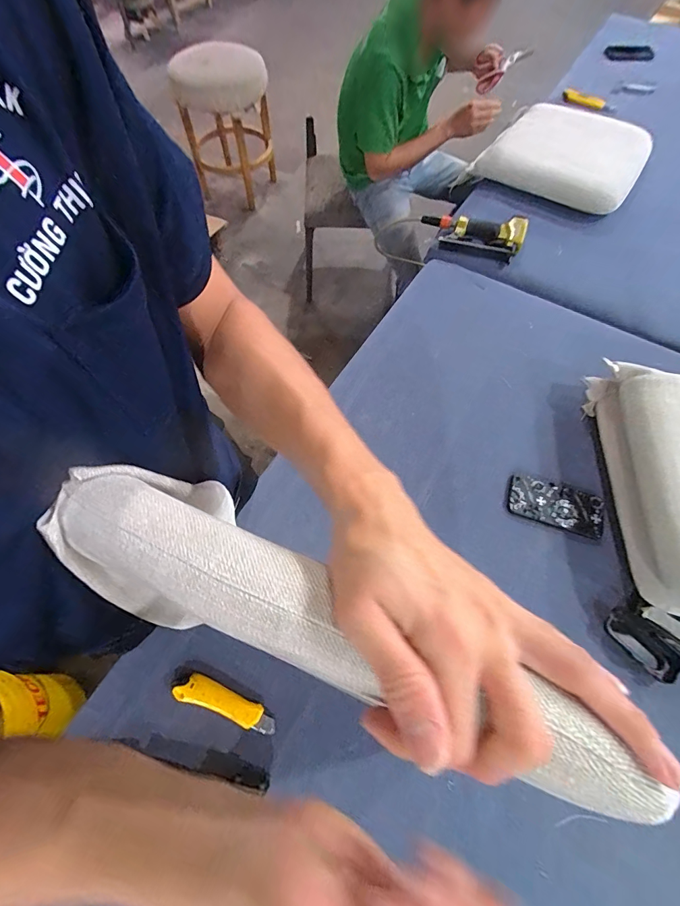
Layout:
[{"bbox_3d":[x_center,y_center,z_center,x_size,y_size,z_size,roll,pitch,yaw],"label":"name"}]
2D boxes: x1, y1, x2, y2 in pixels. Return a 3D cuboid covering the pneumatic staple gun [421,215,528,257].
[{"bbox_3d":[0.329,-0.558,0.980,0.254,0.056,0.098,23,66,13],"label":"pneumatic staple gun"}]

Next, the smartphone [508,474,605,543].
[{"bbox_3d":[0.382,0.092,0.686,0.163,0.010,0.078,18,65,11],"label":"smartphone"}]

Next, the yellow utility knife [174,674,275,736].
[{"bbox_3d":[-0.166,0.364,0.568,0.152,0.023,0.038,15,65,10],"label":"yellow utility knife"}]

